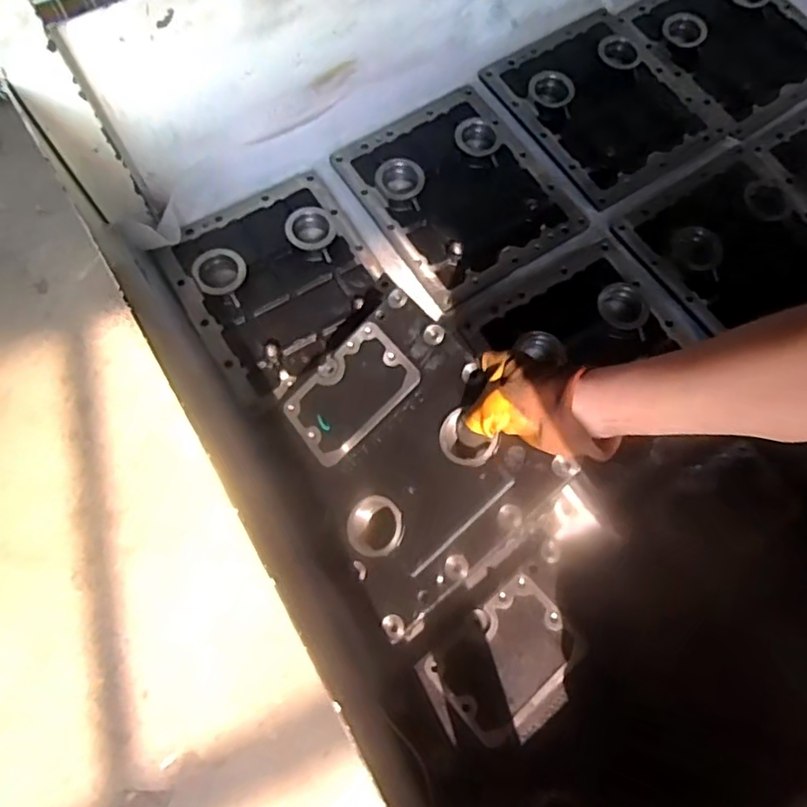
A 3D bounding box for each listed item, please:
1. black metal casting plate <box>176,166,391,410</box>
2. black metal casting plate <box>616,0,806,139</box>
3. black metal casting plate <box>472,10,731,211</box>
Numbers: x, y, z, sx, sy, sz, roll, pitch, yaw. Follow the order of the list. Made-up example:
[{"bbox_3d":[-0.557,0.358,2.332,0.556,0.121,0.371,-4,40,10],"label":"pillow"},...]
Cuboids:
[{"bbox_3d":[-0.138,-0.142,0.698,0.205,0.032,0.234,-30,74,-10],"label":"black metal casting plate"},{"bbox_3d":[0.439,-0.488,0.841,0.207,0.024,0.245,-33,74,-11],"label":"black metal casting plate"},{"bbox_3d":[0.256,-0.385,0.796,0.212,0.033,0.249,-32,74,-11],"label":"black metal casting plate"}]

